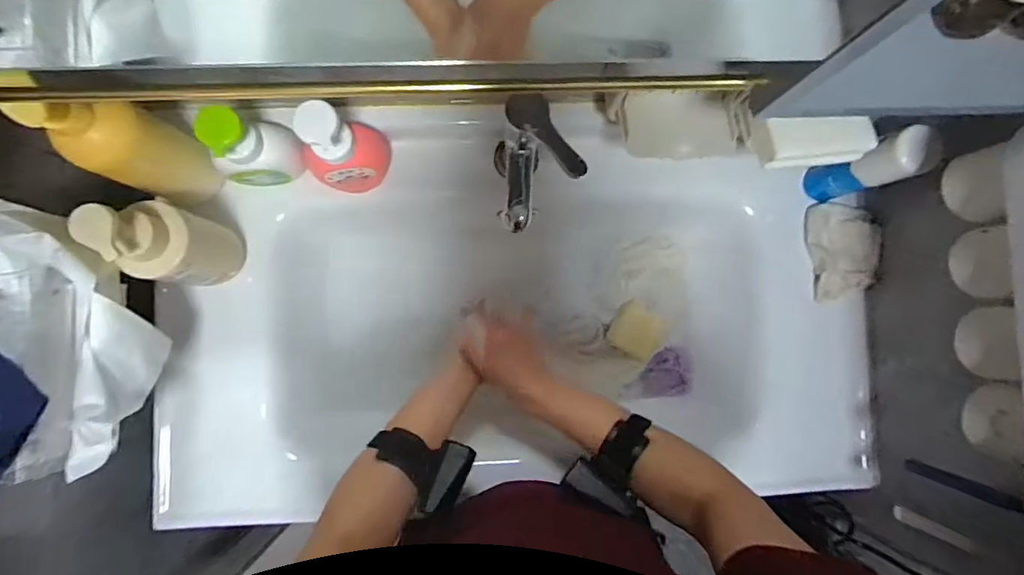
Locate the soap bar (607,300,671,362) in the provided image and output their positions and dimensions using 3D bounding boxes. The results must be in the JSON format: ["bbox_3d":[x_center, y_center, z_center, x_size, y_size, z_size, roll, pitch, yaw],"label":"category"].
[{"bbox_3d":[0.189,0.065,0.745,0.075,0.021,0.071,32,86,0],"label":"soap bar"}]

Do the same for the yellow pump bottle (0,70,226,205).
[{"bbox_3d":[-0.362,-0.133,0.475,0.064,0.203,0.061,-17,87,-4],"label":"yellow pump bottle"}]

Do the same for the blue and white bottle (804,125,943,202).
[{"bbox_3d":[0.419,-0.142,0.588,0.041,0.154,0.048,-30,88,-4],"label":"blue and white bottle"}]

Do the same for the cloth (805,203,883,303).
[{"bbox_3d":[0.432,-0.048,0.649,0.081,0.023,0.126,1,86,-3],"label":"cloth"}]

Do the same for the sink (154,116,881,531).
[{"bbox_3d":[0.021,0.043,0.677,0.886,0.145,0.450,-2,87,-3],"label":"sink"}]

